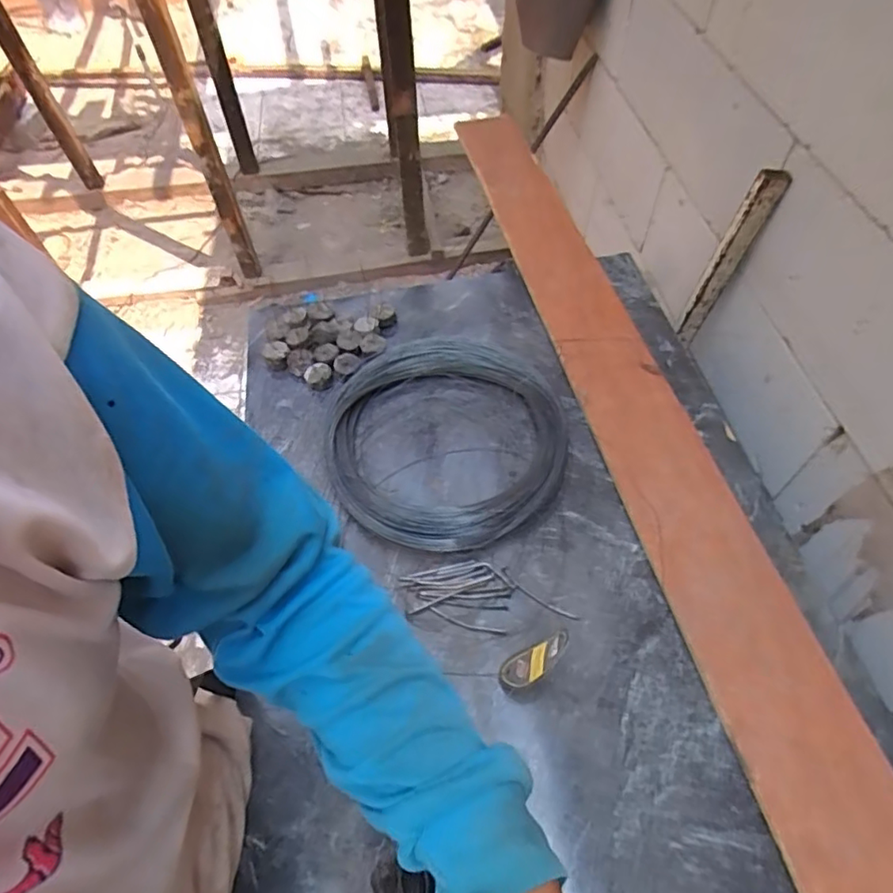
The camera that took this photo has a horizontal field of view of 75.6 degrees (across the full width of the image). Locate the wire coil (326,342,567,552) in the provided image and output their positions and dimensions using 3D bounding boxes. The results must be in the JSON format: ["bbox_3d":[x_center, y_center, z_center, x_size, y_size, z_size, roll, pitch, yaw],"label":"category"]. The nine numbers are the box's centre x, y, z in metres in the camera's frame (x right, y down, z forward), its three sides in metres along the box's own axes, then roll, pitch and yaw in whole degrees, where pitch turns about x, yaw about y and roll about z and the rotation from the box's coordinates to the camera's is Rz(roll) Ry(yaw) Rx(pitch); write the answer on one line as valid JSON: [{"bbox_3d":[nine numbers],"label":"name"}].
[{"bbox_3d":[-0.001,-0.010,0.721,0.289,0.045,0.296,-1,54,1],"label":"wire coil"}]

